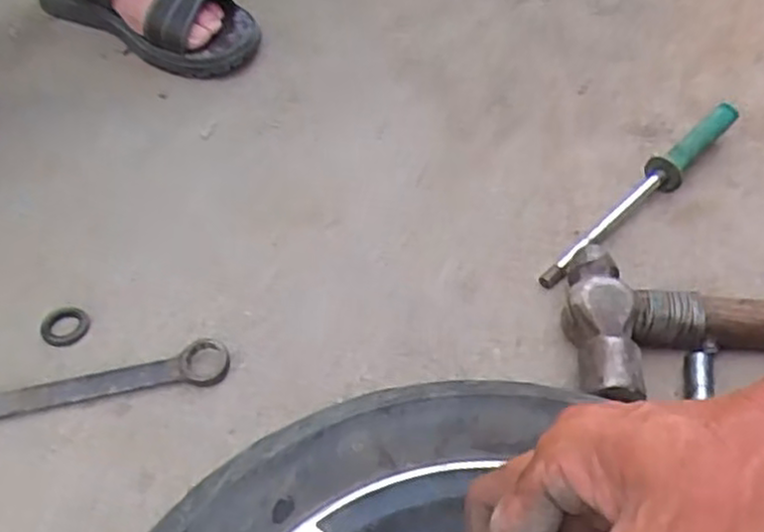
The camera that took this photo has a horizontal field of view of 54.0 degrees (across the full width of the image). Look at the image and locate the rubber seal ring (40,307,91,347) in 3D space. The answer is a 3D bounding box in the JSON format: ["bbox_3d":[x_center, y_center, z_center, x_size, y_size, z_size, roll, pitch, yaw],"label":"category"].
[{"bbox_3d":[-0.216,0.041,0.511,0.029,0.005,0.032,8,48,6],"label":"rubber seal ring"}]

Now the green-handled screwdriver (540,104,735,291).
[{"bbox_3d":[0.208,-0.061,0.598,0.251,0.039,0.026,-34,56,-28],"label":"green-handled screwdriver"}]

